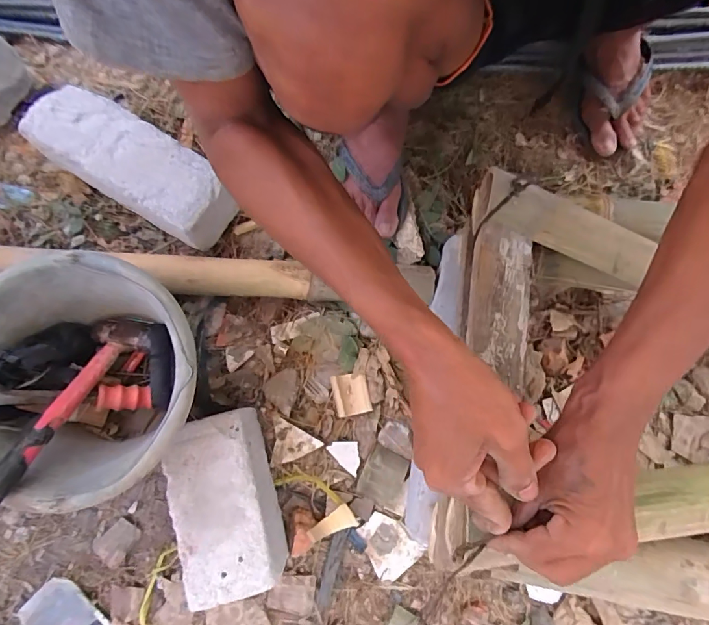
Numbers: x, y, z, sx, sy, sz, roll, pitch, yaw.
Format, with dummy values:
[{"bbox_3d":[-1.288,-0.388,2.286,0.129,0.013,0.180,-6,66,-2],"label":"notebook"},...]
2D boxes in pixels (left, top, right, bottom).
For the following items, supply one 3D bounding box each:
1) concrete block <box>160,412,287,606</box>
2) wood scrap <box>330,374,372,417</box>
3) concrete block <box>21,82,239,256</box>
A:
[{"bbox_3d":[-0.153,0.226,0.533,0.109,0.100,0.196,-17,77,-2],"label":"concrete block"},{"bbox_3d":[-0.005,0.114,0.609,0.048,0.016,0.057,-12,78,-3],"label":"wood scrap"},{"bbox_3d":[-0.293,-0.197,0.601,0.260,0.098,0.106,32,80,8],"label":"concrete block"}]

